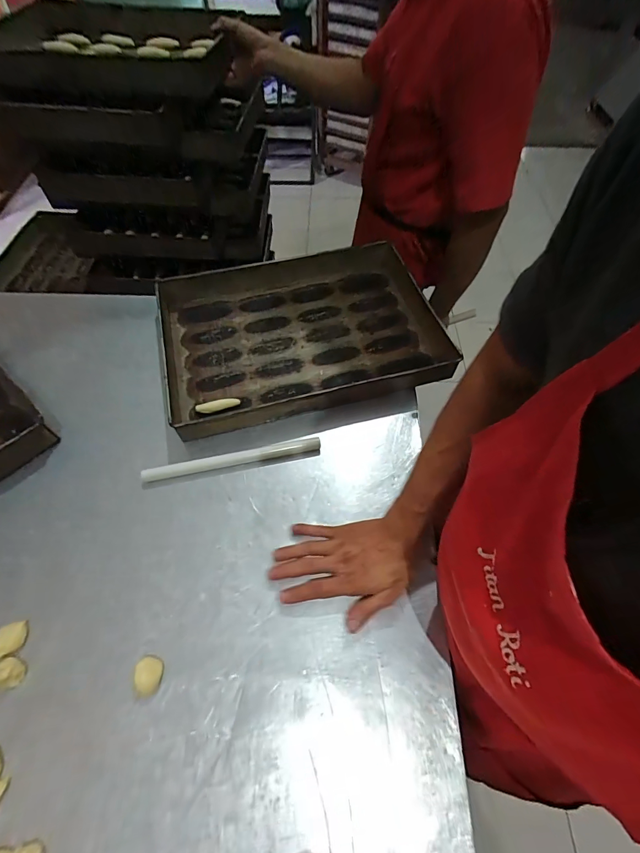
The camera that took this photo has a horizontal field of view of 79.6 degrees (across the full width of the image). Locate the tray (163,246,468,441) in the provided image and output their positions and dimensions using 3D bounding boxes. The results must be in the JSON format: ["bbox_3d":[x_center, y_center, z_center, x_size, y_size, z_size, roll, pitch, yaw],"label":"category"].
[{"bbox_3d":[-0.036,-0.191,0.733,0.518,0.064,0.360,-12,60,-9],"label":"tray"}]

